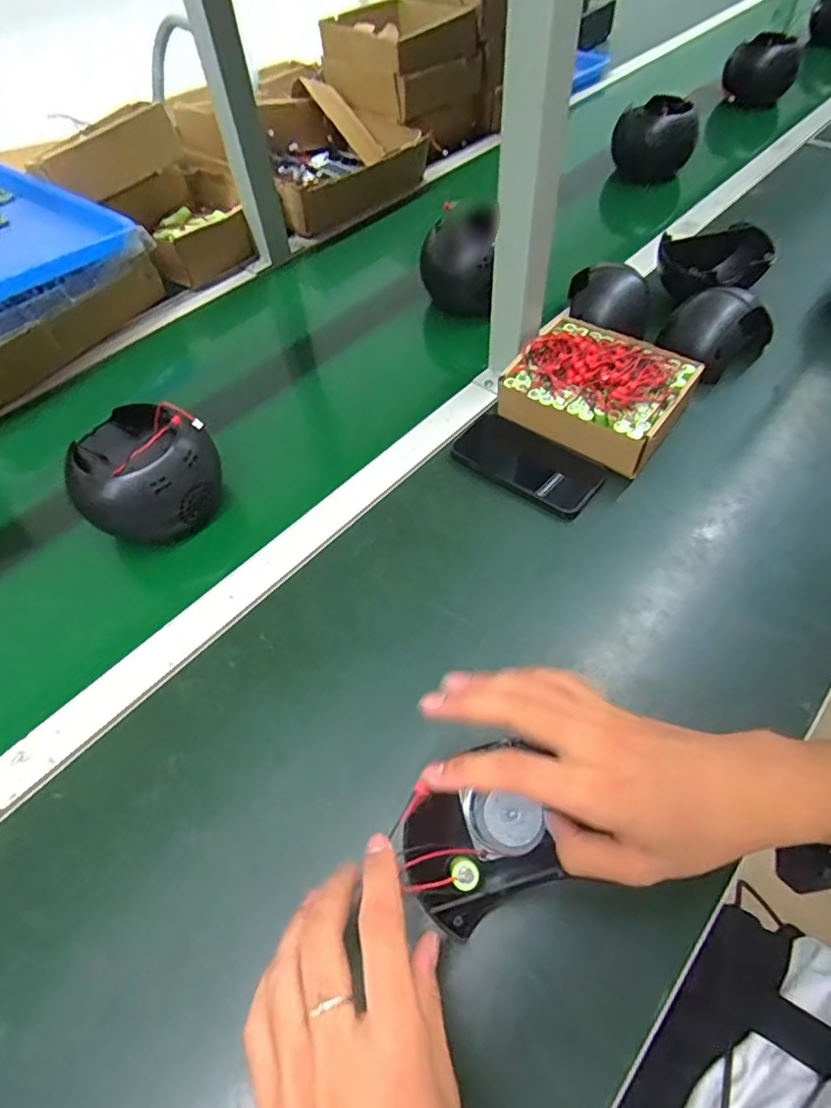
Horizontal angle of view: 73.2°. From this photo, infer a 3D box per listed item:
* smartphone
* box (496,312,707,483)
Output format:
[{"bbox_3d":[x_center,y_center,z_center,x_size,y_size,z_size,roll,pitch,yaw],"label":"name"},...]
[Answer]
[{"bbox_3d":[0.113,-0.093,0.568,0.144,0.012,0.075,32,63,21],"label":"smartphone"},{"bbox_3d":[0.189,-0.174,0.582,0.168,0.069,0.139,31,63,20],"label":"box"}]

